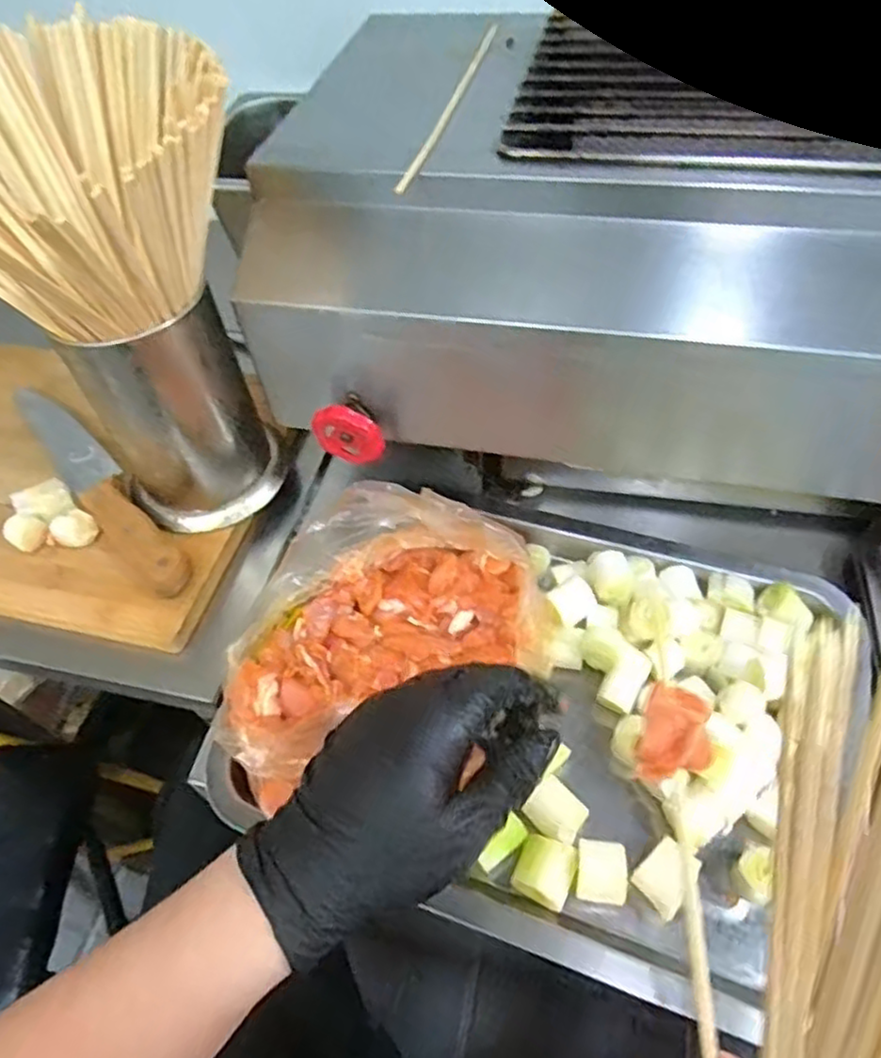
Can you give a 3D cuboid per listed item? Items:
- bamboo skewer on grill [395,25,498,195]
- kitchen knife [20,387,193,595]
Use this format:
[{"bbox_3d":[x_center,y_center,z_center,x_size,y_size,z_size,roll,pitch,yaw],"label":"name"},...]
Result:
[{"bbox_3d":[0.009,-0.270,0.429,0.008,0.006,0.227,11,56,13],"label":"bamboo skewer on grill"},{"bbox_3d":[-0.261,-0.040,0.515,0.036,0.020,0.254,-38,60,-20],"label":"kitchen knife"}]

